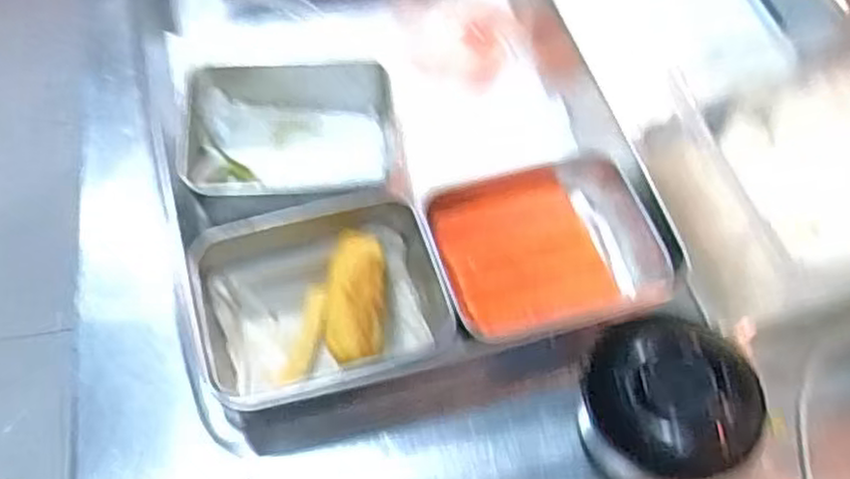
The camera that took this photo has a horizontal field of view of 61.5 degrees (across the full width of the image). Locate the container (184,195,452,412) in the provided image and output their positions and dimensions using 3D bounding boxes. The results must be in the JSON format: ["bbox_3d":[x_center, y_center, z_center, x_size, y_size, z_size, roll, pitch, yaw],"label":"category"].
[{"bbox_3d":[-0.060,0.043,0.436,0.153,0.064,0.112,-12,63,-10],"label":"container"}]

